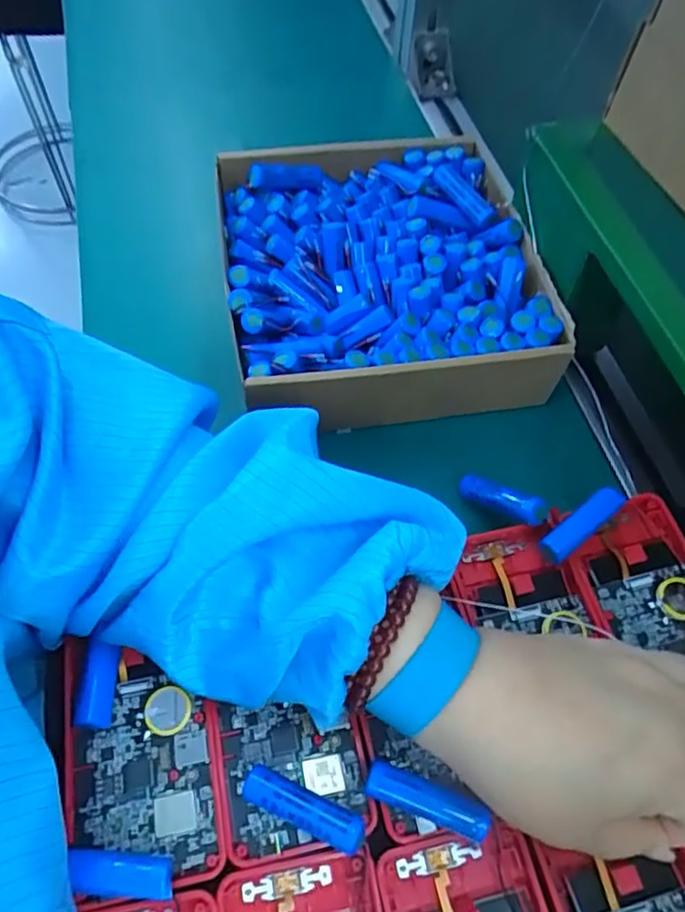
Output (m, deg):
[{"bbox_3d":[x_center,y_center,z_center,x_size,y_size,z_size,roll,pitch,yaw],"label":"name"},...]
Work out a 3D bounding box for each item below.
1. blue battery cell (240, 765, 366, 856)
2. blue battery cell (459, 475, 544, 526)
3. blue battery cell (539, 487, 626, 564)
[{"bbox_3d":[-0.016,0.143,0.257,0.050,0.015,0.014,20,64,18],"label":"blue battery cell"},{"bbox_3d":[0.084,0.023,0.343,0.015,0.012,0.050,-41,36,-19],"label":"blue battery cell"},{"bbox_3d":[0.121,0.035,0.324,0.054,0.015,0.014,-36,69,-18],"label":"blue battery cell"}]

